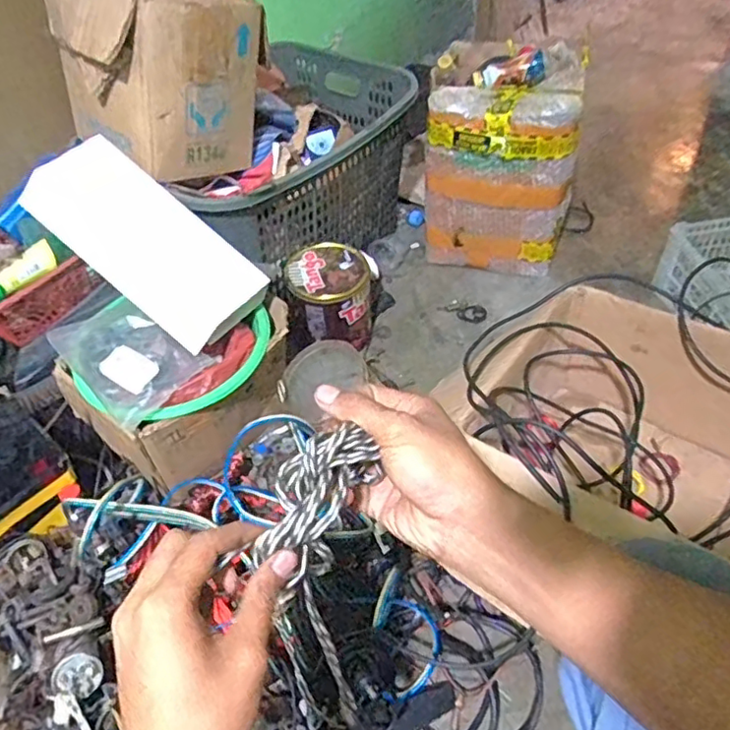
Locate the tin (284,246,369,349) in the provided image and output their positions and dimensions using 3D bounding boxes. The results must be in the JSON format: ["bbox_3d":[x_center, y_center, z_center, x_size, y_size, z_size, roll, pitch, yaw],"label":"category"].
[{"bbox_3d":[-0.060,-0.120,1.123,0.149,0.135,0.147,-9,47,-3],"label":"tin"}]

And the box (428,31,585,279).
[{"bbox_3d":[0.256,-0.408,1.175,0.250,0.336,0.346,6,48,11],"label":"box"}]

